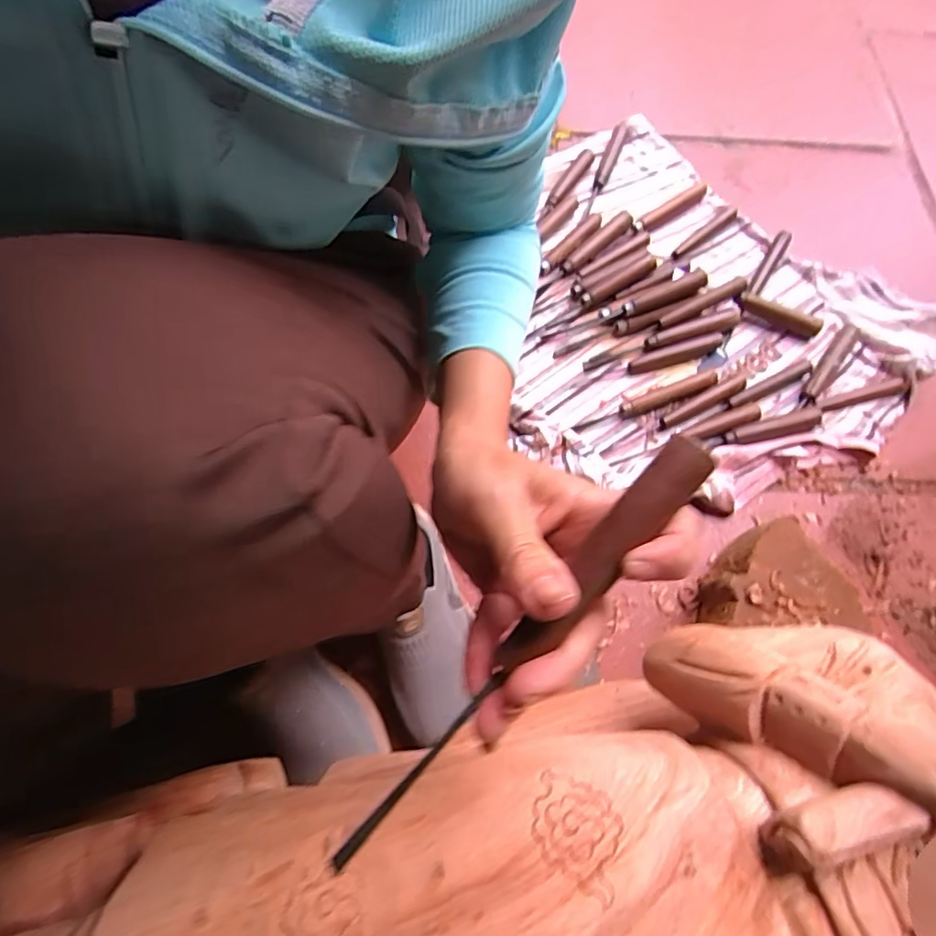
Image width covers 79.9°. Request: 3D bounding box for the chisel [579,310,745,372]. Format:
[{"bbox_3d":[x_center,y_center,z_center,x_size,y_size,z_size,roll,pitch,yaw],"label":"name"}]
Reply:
[{"bbox_3d":[0.221,-0.149,0.636,0.191,0.013,0.022,-17,71,-10],"label":"chisel"}]

